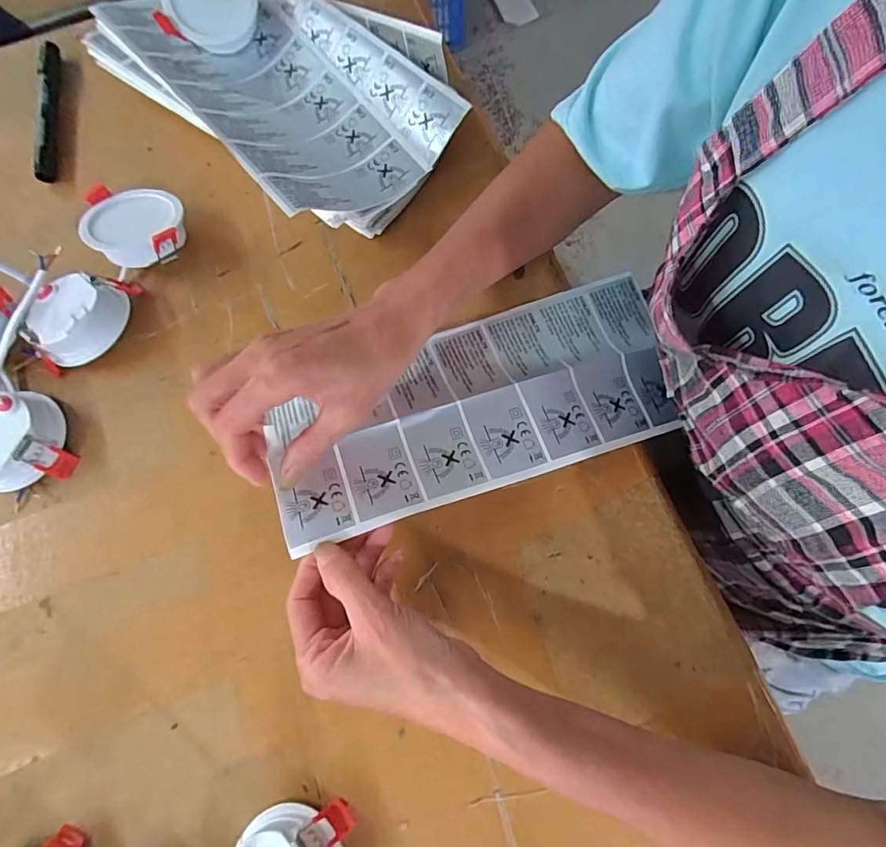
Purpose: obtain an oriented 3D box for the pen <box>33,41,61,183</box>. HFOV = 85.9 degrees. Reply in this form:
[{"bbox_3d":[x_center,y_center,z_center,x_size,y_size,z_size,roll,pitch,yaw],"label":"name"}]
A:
[{"bbox_3d":[-0.341,-0.276,0.414,0.018,0.016,0.141,-7,76,0],"label":"pen"}]

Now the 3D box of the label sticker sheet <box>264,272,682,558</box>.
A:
[{"bbox_3d":[0.026,-0.017,0.325,0.281,0.014,0.122,-17,66,-12],"label":"label sticker sheet"}]

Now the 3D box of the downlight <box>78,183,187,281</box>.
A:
[{"bbox_3d":[-0.235,-0.151,0.368,0.072,0.037,0.074,-10,64,-9],"label":"downlight"}]

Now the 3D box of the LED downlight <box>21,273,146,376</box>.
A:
[{"bbox_3d":[-0.269,-0.077,0.352,0.061,0.035,0.068,-2,76,1],"label":"LED downlight"}]

